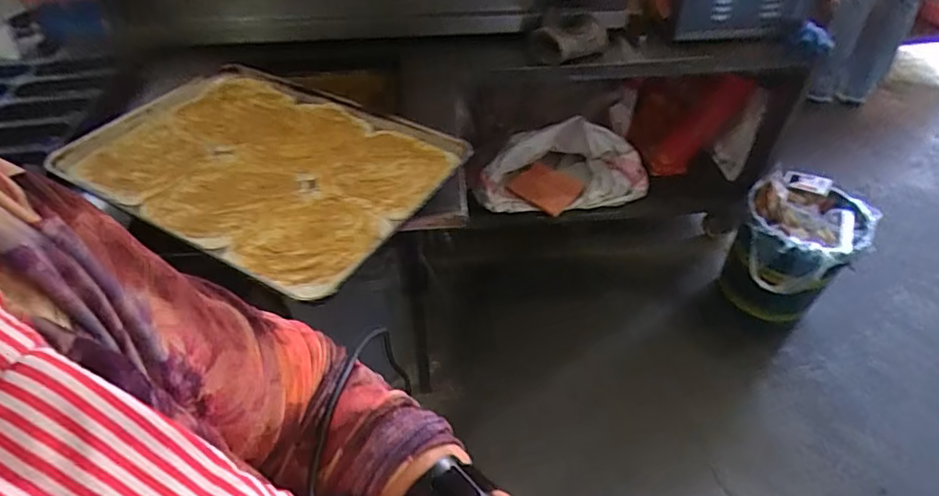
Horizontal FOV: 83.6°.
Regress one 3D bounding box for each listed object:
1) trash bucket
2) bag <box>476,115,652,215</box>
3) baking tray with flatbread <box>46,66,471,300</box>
[{"bbox_3d":[0.917,0.024,1.510,0.313,0.334,0.377,28,52,25],"label":"trash bucket"},{"bbox_3d":[0.287,-0.272,1.693,0.554,0.248,0.218,-8,47,-7],"label":"bag"},{"bbox_3d":[-0.354,-0.159,0.876,0.601,0.051,0.385,21,49,21],"label":"baking tray with flatbread"}]

